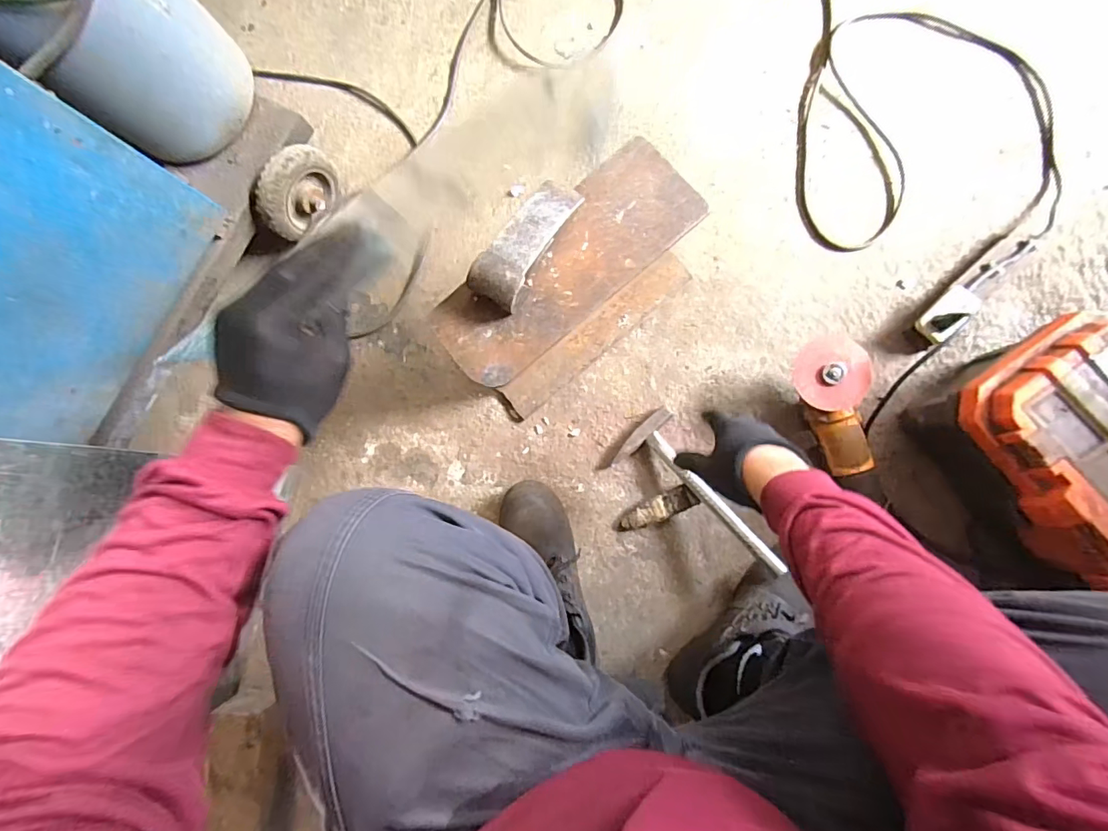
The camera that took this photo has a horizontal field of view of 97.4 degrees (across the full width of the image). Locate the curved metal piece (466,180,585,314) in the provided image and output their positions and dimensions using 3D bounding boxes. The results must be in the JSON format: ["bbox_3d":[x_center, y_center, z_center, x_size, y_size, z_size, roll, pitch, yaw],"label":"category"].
[{"bbox_3d":[-0.030,-0.186,0.519,0.058,0.047,0.157,29,90,9],"label":"curved metal piece"}]

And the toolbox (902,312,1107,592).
[{"bbox_3d":[0.626,0.089,0.590,0.212,0.231,0.371,-32,82,2],"label":"toolbox"}]

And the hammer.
[{"bbox_3d":[0.216,0.117,0.708,0.106,0.027,0.277,-43,67,0],"label":"hammer"}]

